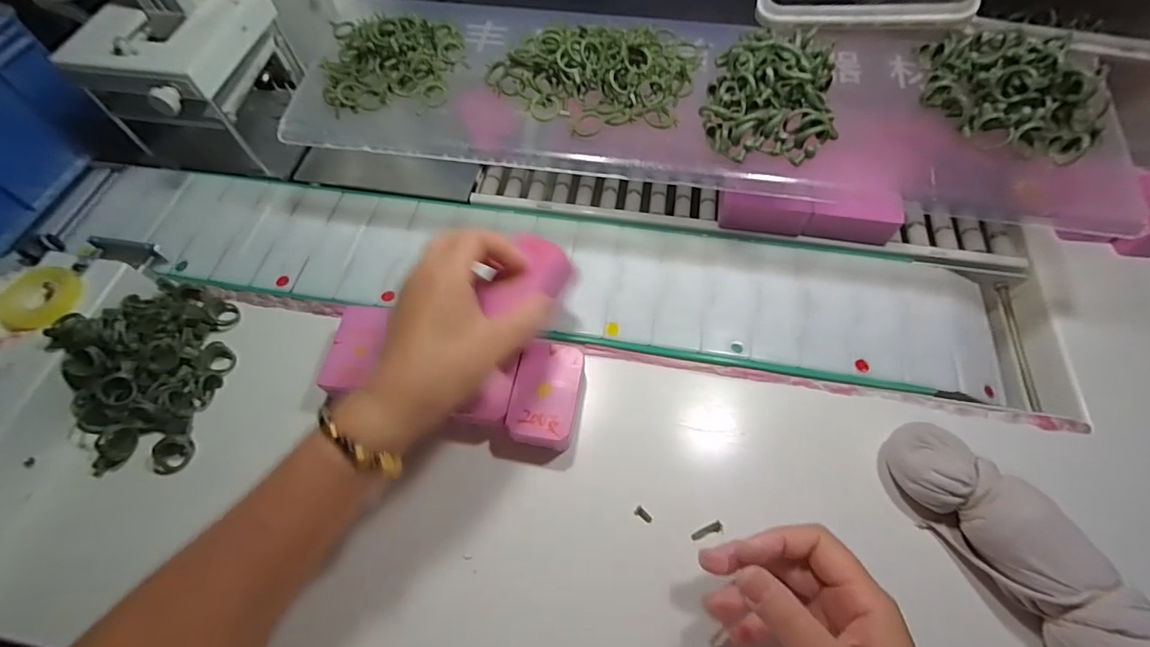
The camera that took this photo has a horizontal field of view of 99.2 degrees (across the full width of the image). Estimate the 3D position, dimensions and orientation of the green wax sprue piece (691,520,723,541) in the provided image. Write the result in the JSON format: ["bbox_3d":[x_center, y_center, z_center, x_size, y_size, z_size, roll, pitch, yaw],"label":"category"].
[{"bbox_3d":[0.087,0.138,0.325,0.021,0.004,0.007,-20,66,-7],"label":"green wax sprue piece"}]

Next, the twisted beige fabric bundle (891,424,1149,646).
[{"bbox_3d":[0.281,0.153,0.288,0.062,0.055,0.214,-25,65,-11],"label":"twisted beige fabric bundle"}]

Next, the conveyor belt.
[{"bbox_3d":[-0.045,-0.049,0.413,0.855,0.030,0.126,8,66,6],"label":"conveyor belt"}]

